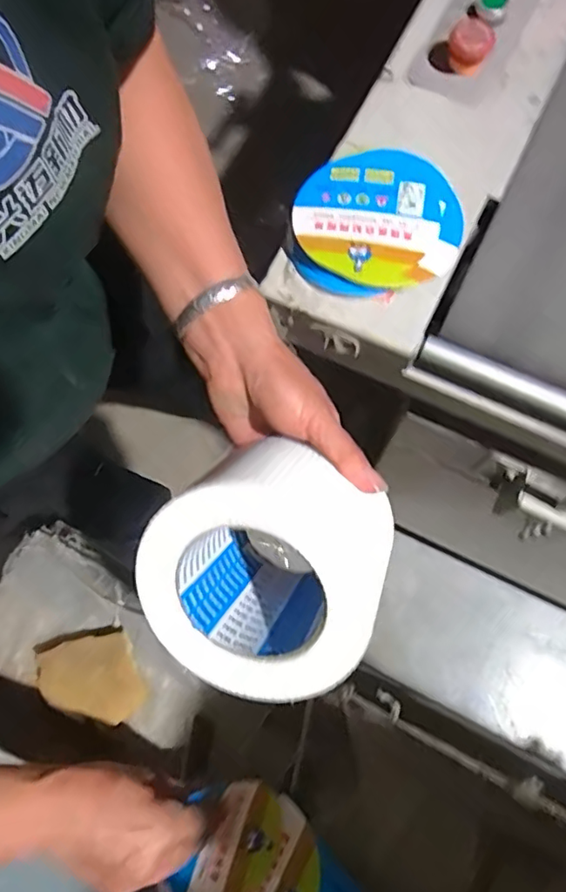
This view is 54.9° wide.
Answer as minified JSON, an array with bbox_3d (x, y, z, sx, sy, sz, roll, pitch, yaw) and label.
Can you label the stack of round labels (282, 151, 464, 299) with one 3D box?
[{"bbox_3d":[0.070,-0.175,0.427,0.130,0.021,0.112,-10,75,4],"label":"stack of round labels"}]

